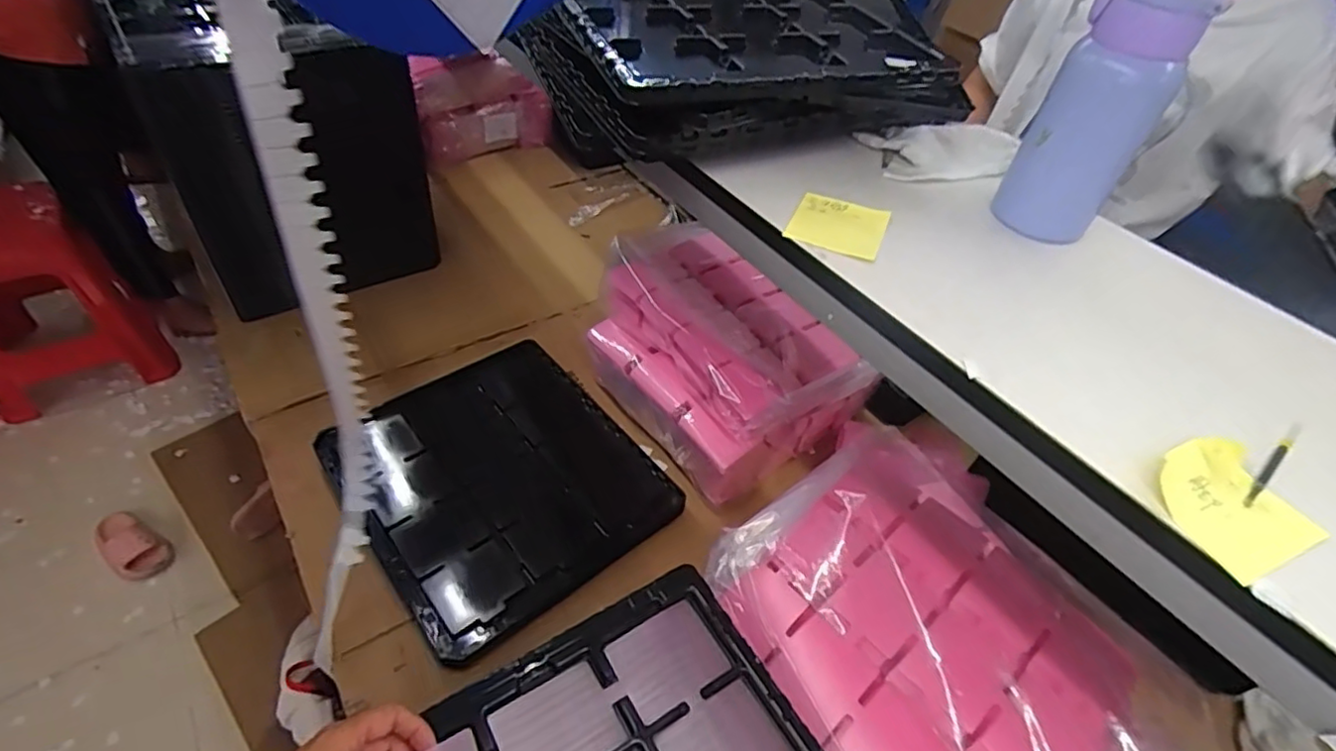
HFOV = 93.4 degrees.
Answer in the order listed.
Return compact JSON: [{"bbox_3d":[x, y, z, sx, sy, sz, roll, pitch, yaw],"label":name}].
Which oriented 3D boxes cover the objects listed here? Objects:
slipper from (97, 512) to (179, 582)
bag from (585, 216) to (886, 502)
[{"bbox_3d":[-1.255,0.394,1.469,0.198,0.063,0.105,29,50,19],"label":"slipper"},{"bbox_3d":[0.061,-0.029,0.910,0.245,0.186,0.378,-29,57,-30],"label":"bag"}]

